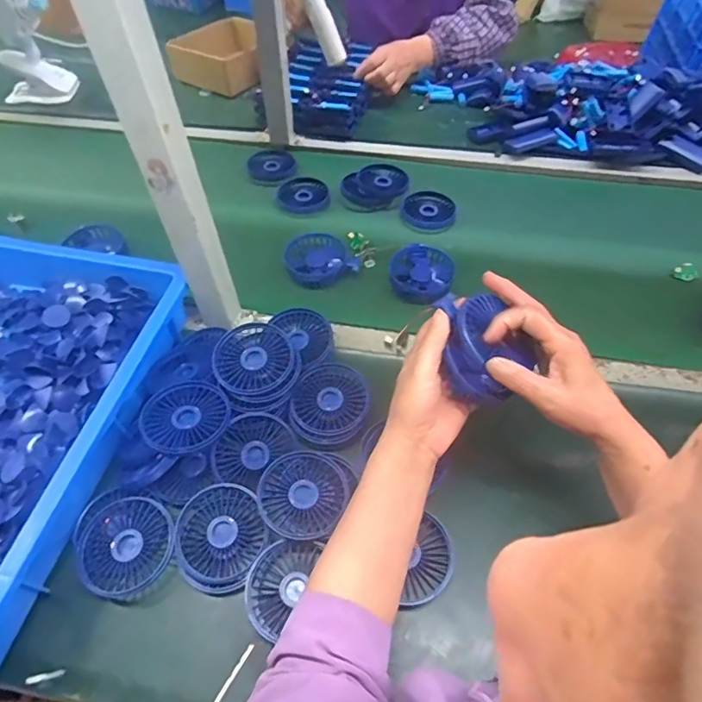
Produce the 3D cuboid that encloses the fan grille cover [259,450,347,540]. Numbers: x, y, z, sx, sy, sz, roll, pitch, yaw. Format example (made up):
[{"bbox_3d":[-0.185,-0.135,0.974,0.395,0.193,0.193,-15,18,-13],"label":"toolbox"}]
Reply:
[{"bbox_3d":[-0.048,0.143,0.497,0.082,0.022,0.088,22,55,17],"label":"fan grille cover"}]

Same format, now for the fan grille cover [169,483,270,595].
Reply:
[{"bbox_3d":[-0.127,0.177,0.481,0.086,0.016,0.090,33,75,13],"label":"fan grille cover"}]

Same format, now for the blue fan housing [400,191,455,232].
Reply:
[{"bbox_3d":[0.127,-0.228,0.803,0.086,0.025,0.086,-1,51,1],"label":"blue fan housing"}]

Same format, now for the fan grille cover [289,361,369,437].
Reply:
[{"bbox_3d":[-0.023,0.057,0.559,0.084,0.012,0.093,-1,61,-9],"label":"fan grille cover"}]

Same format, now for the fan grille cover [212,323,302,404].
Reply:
[{"bbox_3d":[-0.105,0.011,0.556,0.095,0.007,0.093,-19,72,-24],"label":"fan grille cover"}]

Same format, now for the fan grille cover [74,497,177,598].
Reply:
[{"bbox_3d":[-0.215,0.187,0.476,0.080,0.008,0.087,37,65,0],"label":"fan grille cover"}]

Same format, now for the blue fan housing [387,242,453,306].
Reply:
[{"bbox_3d":[0.100,-0.110,0.699,0.087,0.034,0.098,12,53,11],"label":"blue fan housing"}]

